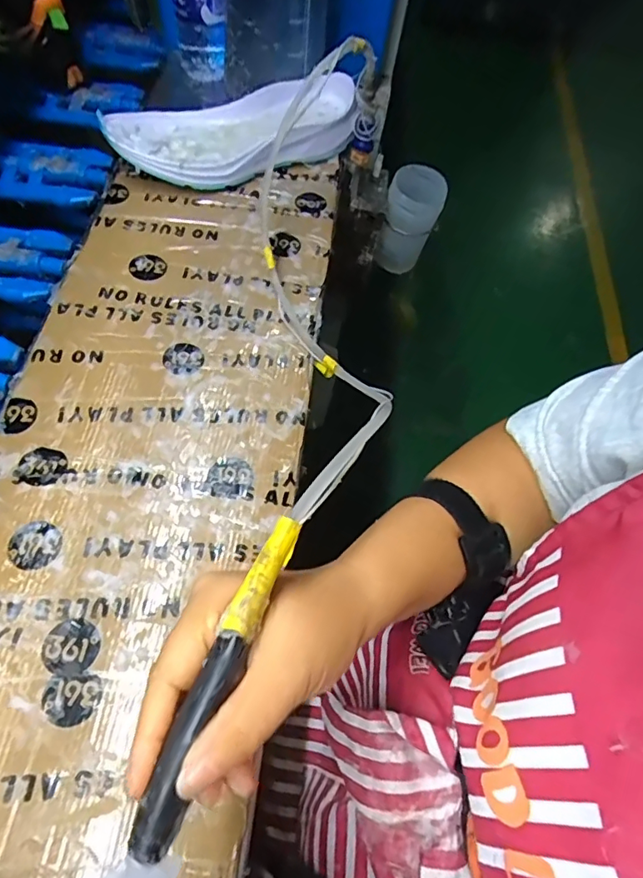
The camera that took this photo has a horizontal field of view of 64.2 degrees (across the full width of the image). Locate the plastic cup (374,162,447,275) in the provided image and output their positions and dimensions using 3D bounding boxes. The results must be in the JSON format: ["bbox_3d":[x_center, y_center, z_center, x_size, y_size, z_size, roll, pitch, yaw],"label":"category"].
[{"bbox_3d":[0.122,-0.300,0.704,0.069,0.130,0.090,21,64,3],"label":"plastic cup"}]

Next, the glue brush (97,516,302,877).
[{"bbox_3d":[-0.049,0.114,0.194,0.029,0.016,0.177,23,77,8],"label":"glue brush"}]

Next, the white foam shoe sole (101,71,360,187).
[{"bbox_3d":[-0.085,-0.320,0.541,0.263,0.053,0.116,-19,66,-16],"label":"white foam shoe sole"}]

